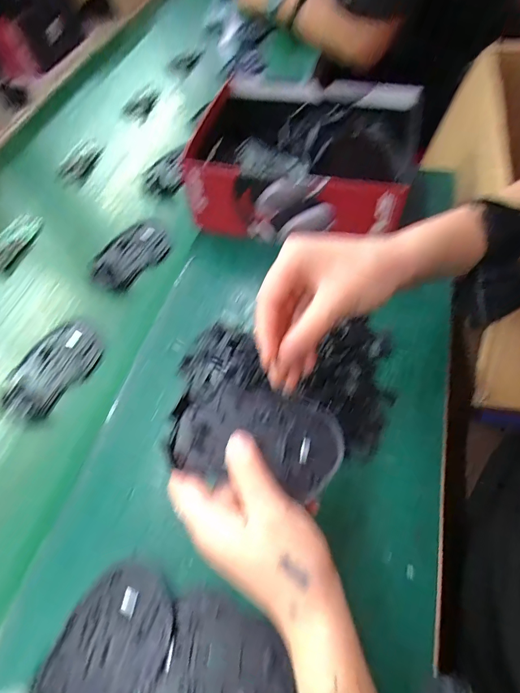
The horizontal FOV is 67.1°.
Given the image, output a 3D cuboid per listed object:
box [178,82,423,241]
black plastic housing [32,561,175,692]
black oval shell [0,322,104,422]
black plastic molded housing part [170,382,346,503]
[{"bbox_3d":[0.055,-0.229,0.484,0.260,0.096,0.212,8,60,11],"label":"box"},{"bbox_3d":[-0.106,0.210,0.266,0.071,0.012,0.110,18,63,17],"label":"black plastic housing"},{"bbox_3d":[-0.211,0.022,0.400,0.064,0.011,0.111,23,64,19],"label":"black oval shell"},{"bbox_3d":[0.000,0.060,0.270,0.110,0.015,0.069,8,59,9],"label":"black plastic molded housing part"}]

